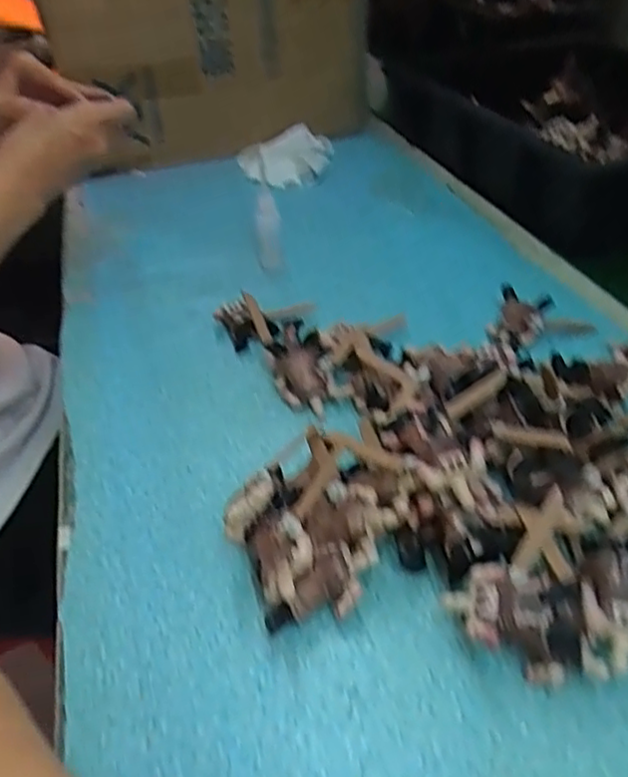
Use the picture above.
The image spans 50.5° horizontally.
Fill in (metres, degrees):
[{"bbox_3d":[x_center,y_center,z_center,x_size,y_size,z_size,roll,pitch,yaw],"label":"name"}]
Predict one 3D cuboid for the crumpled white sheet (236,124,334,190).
[{"bbox_3d":[-0.036,-0.283,0.804,0.112,0.054,0.097,-4,38,3],"label":"crumpled white sheet"}]

